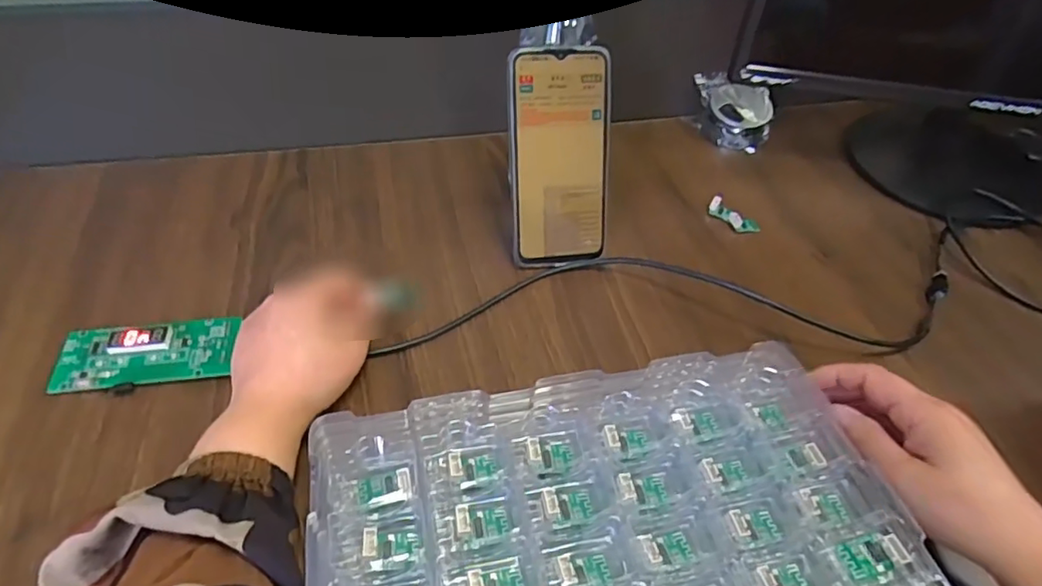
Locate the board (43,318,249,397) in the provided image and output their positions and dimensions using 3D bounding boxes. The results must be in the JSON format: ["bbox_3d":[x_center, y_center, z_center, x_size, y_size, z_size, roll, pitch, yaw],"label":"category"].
[{"bbox_3d":[-0.242,0.038,0.376,0.101,0.014,0.048,-6,48,-13],"label":"board"}]

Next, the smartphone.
[{"bbox_3d":[0.030,-0.101,0.450,0.079,0.163,0.005,-5,20,-10],"label":"smartphone"}]

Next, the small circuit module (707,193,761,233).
[{"bbox_3d":[0.194,-0.072,0.533,0.018,0.012,0.050,-31,57,-30],"label":"small circuit module"}]

